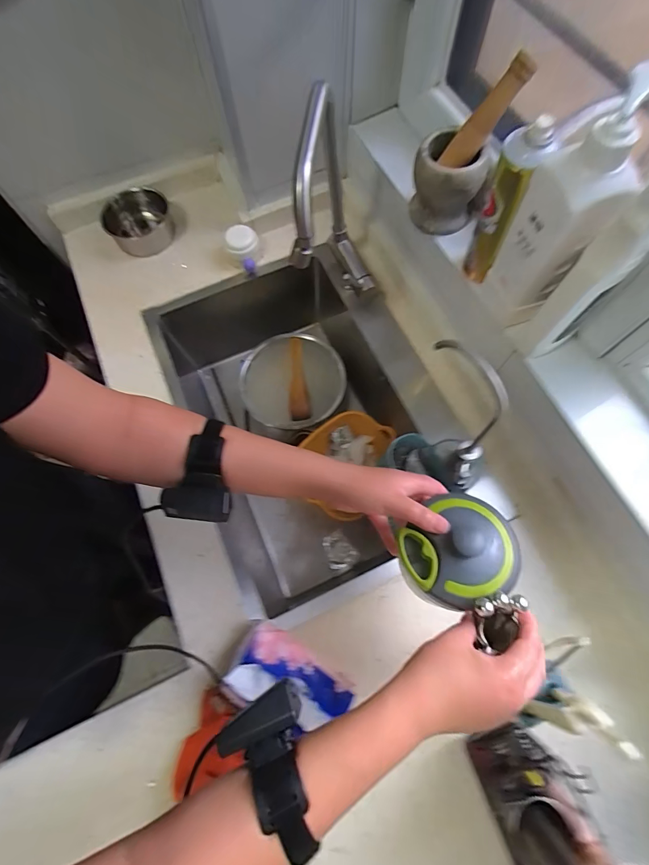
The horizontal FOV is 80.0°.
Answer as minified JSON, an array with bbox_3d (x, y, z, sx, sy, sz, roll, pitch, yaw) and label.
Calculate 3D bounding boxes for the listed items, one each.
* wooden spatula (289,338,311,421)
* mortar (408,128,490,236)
[{"bbox_3d":[-0.059,-0.120,0.862,0.044,0.011,0.196,-5,70,0],"label":"wooden spatula"},{"bbox_3d":[0.185,-0.378,0.595,0.097,0.103,0.103,14,71,6],"label":"mortar"}]

